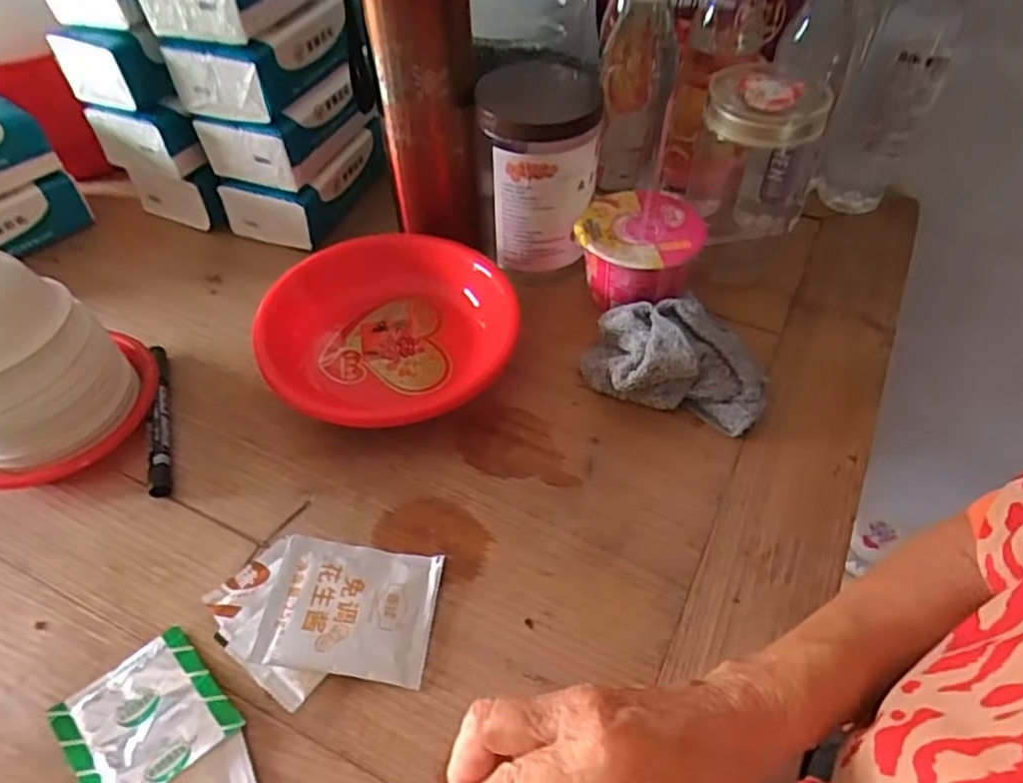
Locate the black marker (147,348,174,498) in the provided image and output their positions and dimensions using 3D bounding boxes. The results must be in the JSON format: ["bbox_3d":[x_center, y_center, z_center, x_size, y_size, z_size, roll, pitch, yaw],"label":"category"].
[{"bbox_3d":[-0.254,0.017,0.494,0.013,0.015,0.139,-14,52,-11],"label":"black marker"}]

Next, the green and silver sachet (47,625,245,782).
[{"bbox_3d":[-0.197,0.175,0.367,0.073,0.010,0.077,-36,59,-26],"label":"green and silver sachet"}]

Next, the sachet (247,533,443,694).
[{"bbox_3d":[-0.093,0.126,0.401,0.093,0.016,0.077,5,51,4],"label":"sachet"}]

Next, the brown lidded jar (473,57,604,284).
[{"bbox_3d":[0.019,-0.174,0.554,0.097,0.139,0.089,0,50,0],"label":"brown lidded jar"}]

